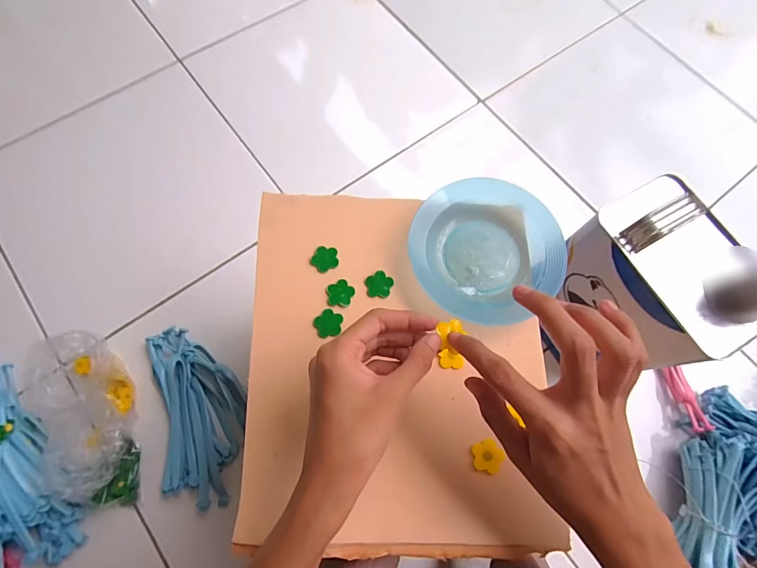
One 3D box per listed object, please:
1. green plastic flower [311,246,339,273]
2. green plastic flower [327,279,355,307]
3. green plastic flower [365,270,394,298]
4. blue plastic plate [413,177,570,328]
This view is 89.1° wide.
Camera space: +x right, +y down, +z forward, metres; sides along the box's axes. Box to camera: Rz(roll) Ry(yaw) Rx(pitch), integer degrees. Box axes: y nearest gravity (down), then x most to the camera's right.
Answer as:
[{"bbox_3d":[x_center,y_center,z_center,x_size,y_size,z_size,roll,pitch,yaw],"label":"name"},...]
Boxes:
[{"bbox_3d":[-0.047,-0.022,0.336,0.023,0.004,0.023,-4,72,-3],"label":"green plastic flower"},{"bbox_3d":[-0.032,0.007,0.328,0.023,0.004,0.023,7,72,1],"label":"green plastic flower"},{"bbox_3d":[0.001,0.000,0.331,0.023,0.004,0.022,5,72,0],"label":"green plastic flower"},{"bbox_3d":[0.093,-0.030,0.332,0.127,0.022,0.120,0,72,-1],"label":"blue plastic plate"}]

